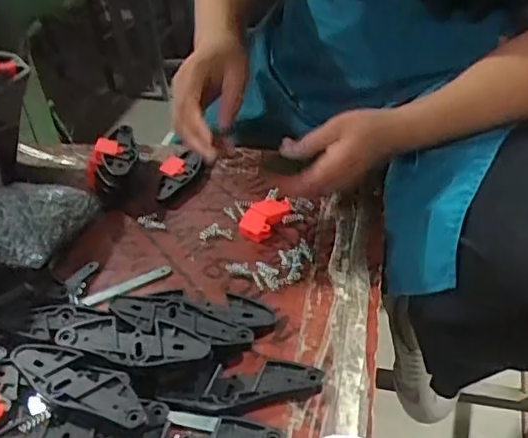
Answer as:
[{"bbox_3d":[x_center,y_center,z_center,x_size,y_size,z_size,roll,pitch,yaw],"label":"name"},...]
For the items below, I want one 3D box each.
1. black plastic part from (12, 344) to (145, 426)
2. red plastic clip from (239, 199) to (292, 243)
[{"bbox_3d":[-0.135,0.120,0.432,0.123,0.014,0.042,11,40,23],"label":"black plastic part"},{"bbox_3d":[-0.001,-0.002,0.614,0.035,0.021,0.055,23,45,34],"label":"red plastic clip"}]

